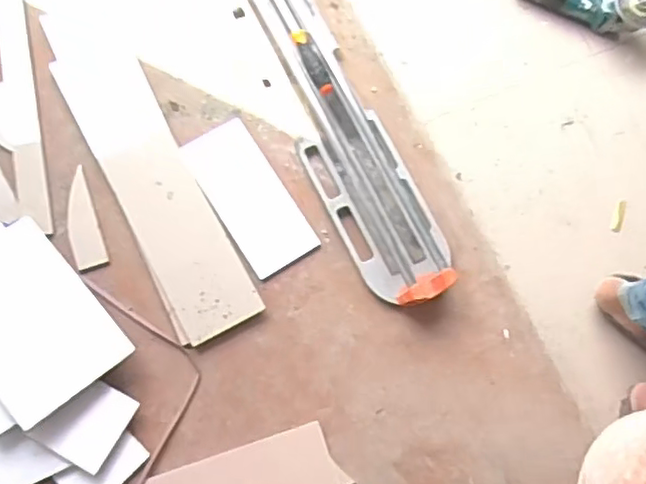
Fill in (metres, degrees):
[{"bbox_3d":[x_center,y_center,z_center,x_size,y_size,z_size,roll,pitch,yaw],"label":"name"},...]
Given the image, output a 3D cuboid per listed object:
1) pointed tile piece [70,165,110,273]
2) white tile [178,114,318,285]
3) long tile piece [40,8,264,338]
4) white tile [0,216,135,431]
[{"bbox_3d":[-0.366,-0.034,0.970,0.044,0.007,0.158,-16,78,-17],"label":"pointed tile piece"},{"bbox_3d":[-0.117,-0.072,1.011,0.111,0.014,0.249,-31,85,-18],"label":"white tile"},{"bbox_3d":[-0.272,-0.112,0.995,0.124,0.016,0.545,-26,83,-11],"label":"long tile piece"},{"bbox_3d":[-0.428,0.098,0.906,0.176,0.016,0.287,-37,81,-26],"label":"white tile"}]

